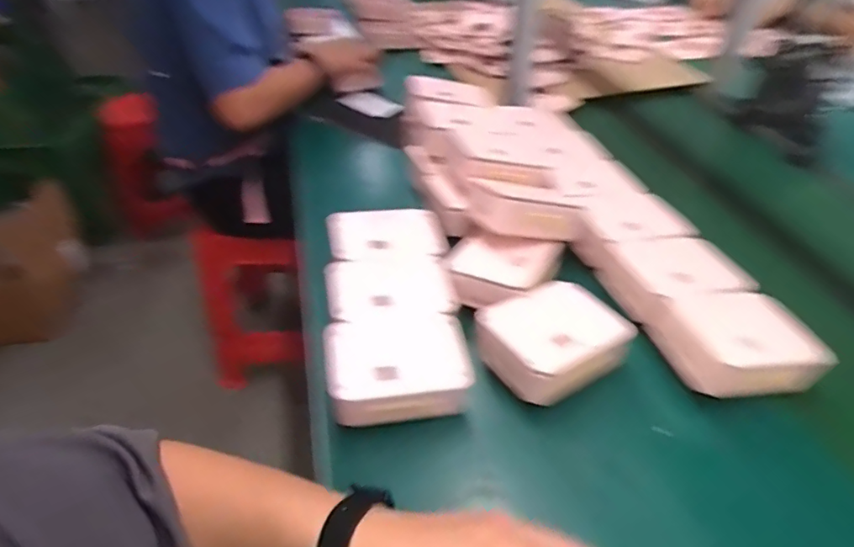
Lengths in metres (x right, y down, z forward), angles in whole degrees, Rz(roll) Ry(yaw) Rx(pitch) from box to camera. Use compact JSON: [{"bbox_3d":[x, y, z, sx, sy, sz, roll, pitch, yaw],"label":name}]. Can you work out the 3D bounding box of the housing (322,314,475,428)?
[{"bbox_3d":[-0.029,0.094,0.533,0.141,0.046,0.097,-6,41,-6],"label":"housing"}]

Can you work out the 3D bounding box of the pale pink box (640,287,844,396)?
[{"bbox_3d":[0.311,0.066,0.525,0.132,0.046,0.107,-10,41,-10],"label":"pale pink box"}]

